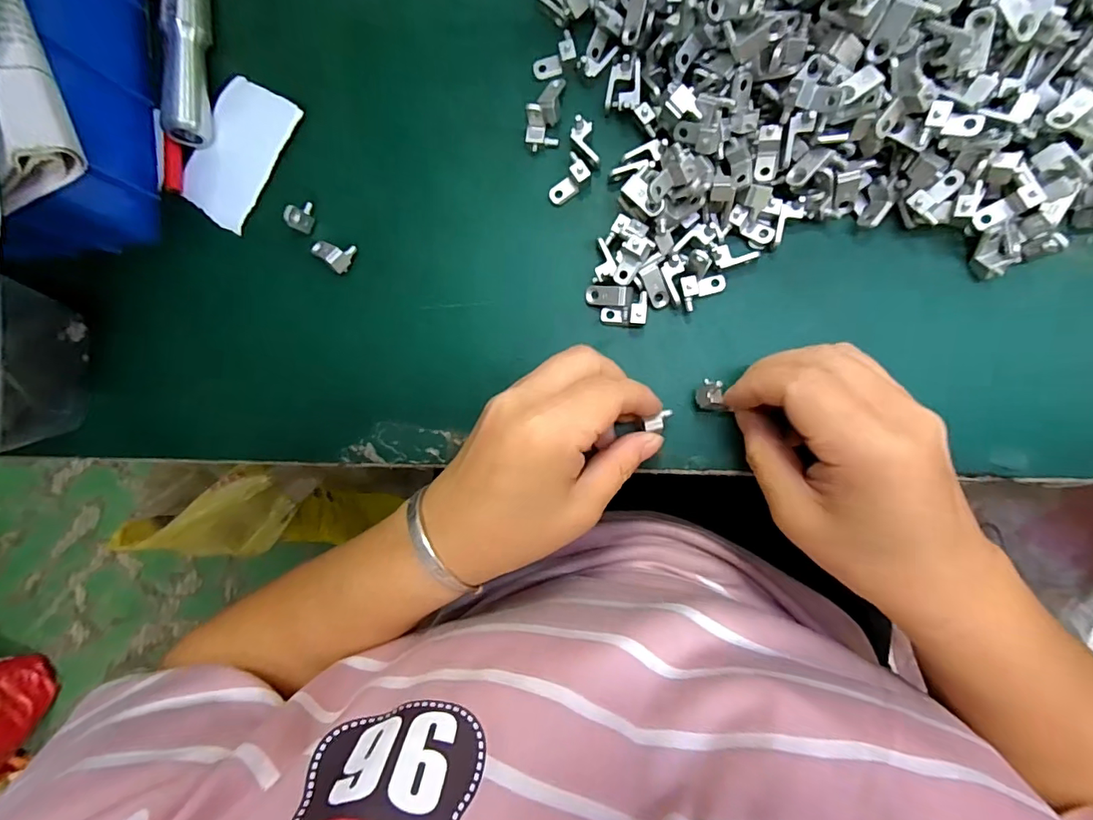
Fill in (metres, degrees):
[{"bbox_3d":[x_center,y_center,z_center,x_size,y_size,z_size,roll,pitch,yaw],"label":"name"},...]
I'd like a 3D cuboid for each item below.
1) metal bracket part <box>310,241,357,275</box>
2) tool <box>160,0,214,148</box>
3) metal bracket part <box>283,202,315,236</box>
[{"bbox_3d":[-0.120,-0.090,0.279,0.023,0.013,0.017,37,95,6],"label":"metal bracket part"},{"bbox_3d":[-0.199,-0.261,0.276,0.019,0.023,0.217,1,91,8],"label":"tool"},{"bbox_3d":[-0.136,-0.108,0.273,0.006,0.023,0.018,12,92,7],"label":"metal bracket part"}]

